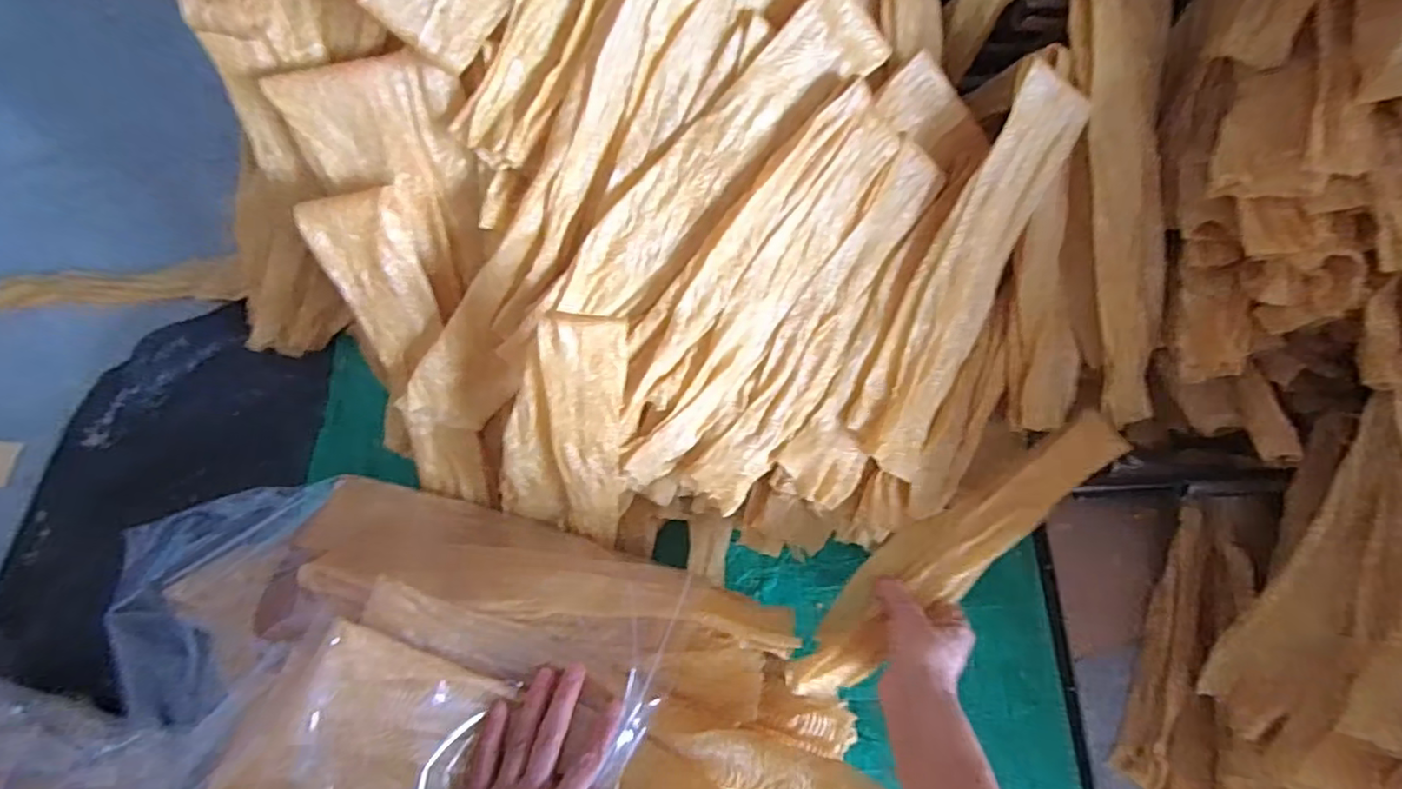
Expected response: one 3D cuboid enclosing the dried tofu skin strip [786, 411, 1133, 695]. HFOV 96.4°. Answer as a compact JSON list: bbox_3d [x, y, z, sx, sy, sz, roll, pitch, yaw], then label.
[{"bbox_3d":[0.227,0.124,0.544,0.375,0.054,0.066,-34,72,-12],"label":"dried tofu skin strip"}]

